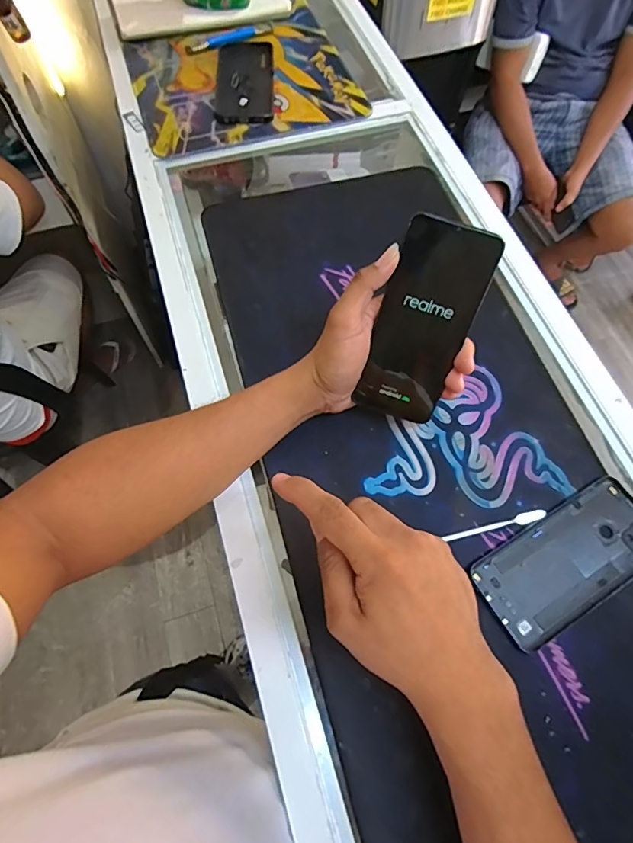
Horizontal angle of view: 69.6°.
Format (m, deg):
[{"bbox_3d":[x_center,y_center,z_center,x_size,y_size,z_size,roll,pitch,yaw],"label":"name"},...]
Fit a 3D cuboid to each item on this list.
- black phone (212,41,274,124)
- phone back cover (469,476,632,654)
[{"bbox_3d":[-0.101,-0.472,0.634,0.081,0.012,0.175,-1,66,-2],"label":"black phone"},{"bbox_3d":[0.211,0.113,0.378,0.163,0.006,0.077,-29,70,-13],"label":"phone back cover"}]

